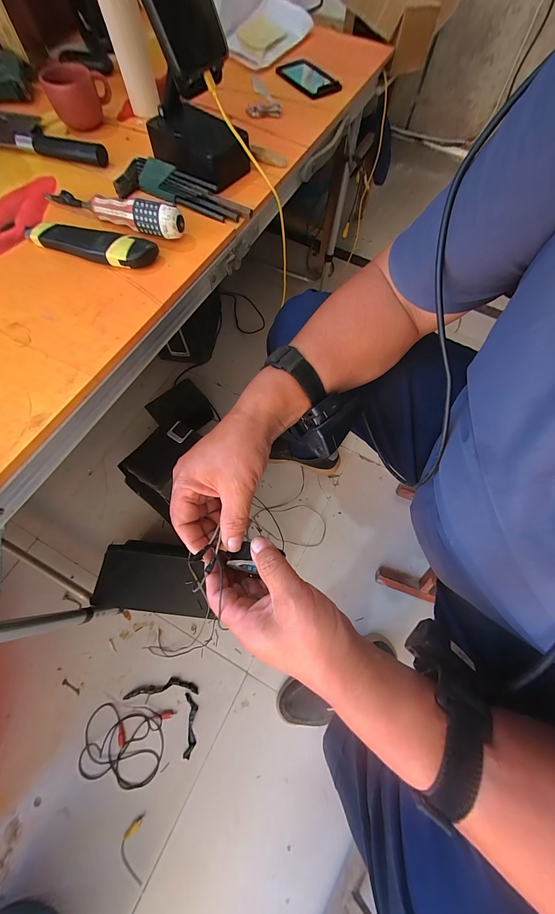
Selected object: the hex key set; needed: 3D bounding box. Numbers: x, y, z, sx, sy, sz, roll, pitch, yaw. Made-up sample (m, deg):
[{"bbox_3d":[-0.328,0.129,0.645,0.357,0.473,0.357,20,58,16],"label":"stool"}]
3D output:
[{"bbox_3d":[-0.121,-0.348,0.378,0.178,0.027,0.045,16,68,4],"label":"hex key set"}]

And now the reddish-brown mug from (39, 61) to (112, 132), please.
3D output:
[{"bbox_3d":[-0.282,-0.521,0.420,0.088,0.061,0.057,-26,72,-13],"label":"reddish-brown mug"}]

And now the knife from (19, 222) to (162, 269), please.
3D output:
[{"bbox_3d":[-0.217,-0.243,0.329,0.159,0.024,0.032,14,68,3],"label":"knife"}]

